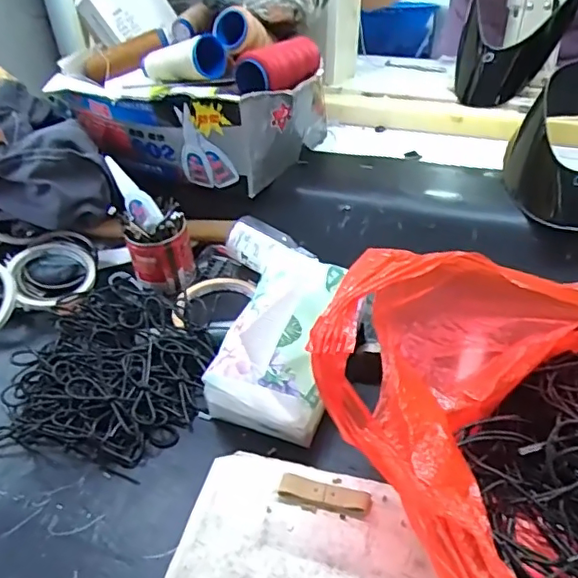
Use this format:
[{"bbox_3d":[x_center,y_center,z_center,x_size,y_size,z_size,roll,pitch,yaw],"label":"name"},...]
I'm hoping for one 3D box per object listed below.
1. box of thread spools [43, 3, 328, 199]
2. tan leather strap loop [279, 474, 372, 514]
[{"bbox_3d":[-0.108,-0.213,0.670,0.264,0.148,0.199,16,43,24],"label":"box of thread spools"},{"bbox_3d":[0.025,0.139,0.389,0.062,0.006,0.017,7,44,14],"label":"tan leather strap loop"}]

